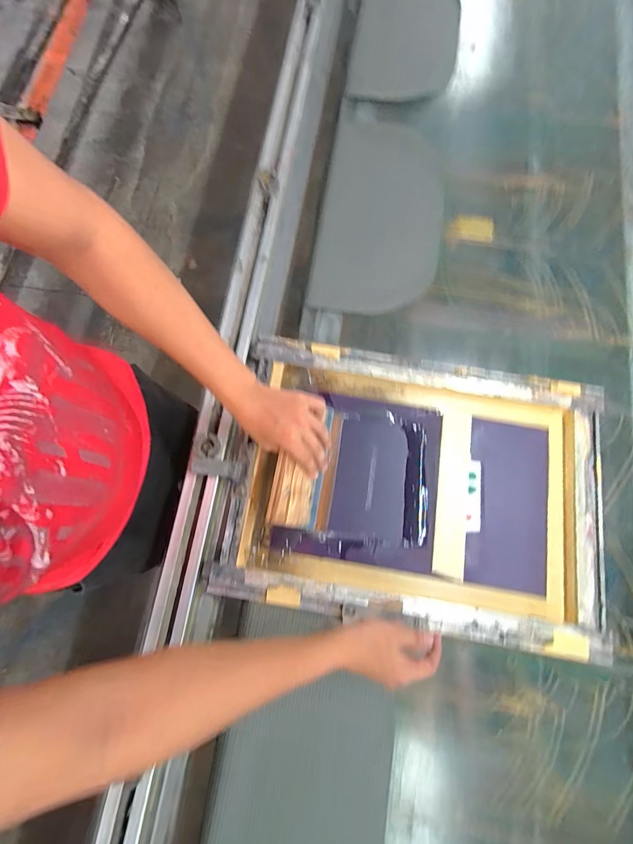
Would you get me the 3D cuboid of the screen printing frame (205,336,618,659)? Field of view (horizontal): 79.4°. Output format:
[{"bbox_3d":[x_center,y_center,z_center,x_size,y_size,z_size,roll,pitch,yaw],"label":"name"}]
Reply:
[{"bbox_3d":[0.148,0.094,0.586,0.543,0.047,0.394,9,77,2],"label":"screen printing frame"}]

